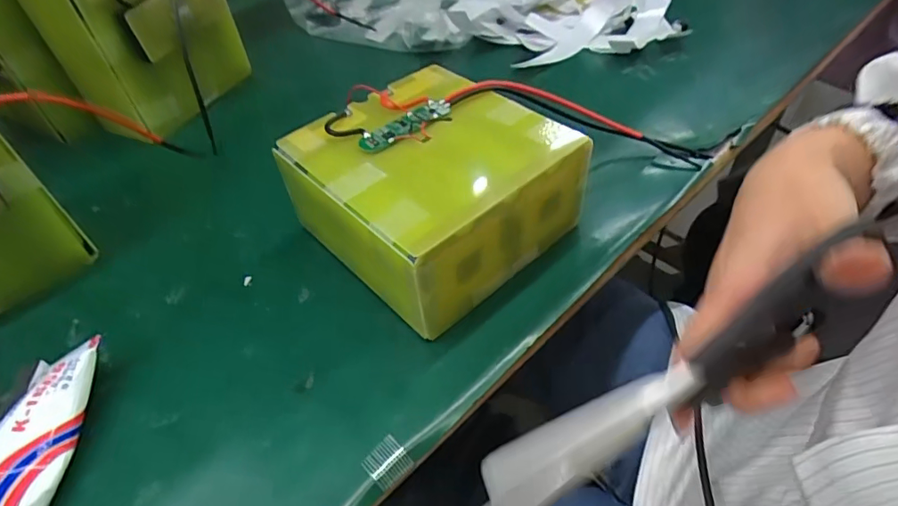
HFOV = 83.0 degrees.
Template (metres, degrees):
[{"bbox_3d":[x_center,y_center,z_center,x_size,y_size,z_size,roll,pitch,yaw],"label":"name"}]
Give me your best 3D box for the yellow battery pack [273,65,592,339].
[{"bbox_3d":[-0.011,-0.041,0.333,0.152,0.080,0.145,-34,52,-25],"label":"yellow battery pack"}]

